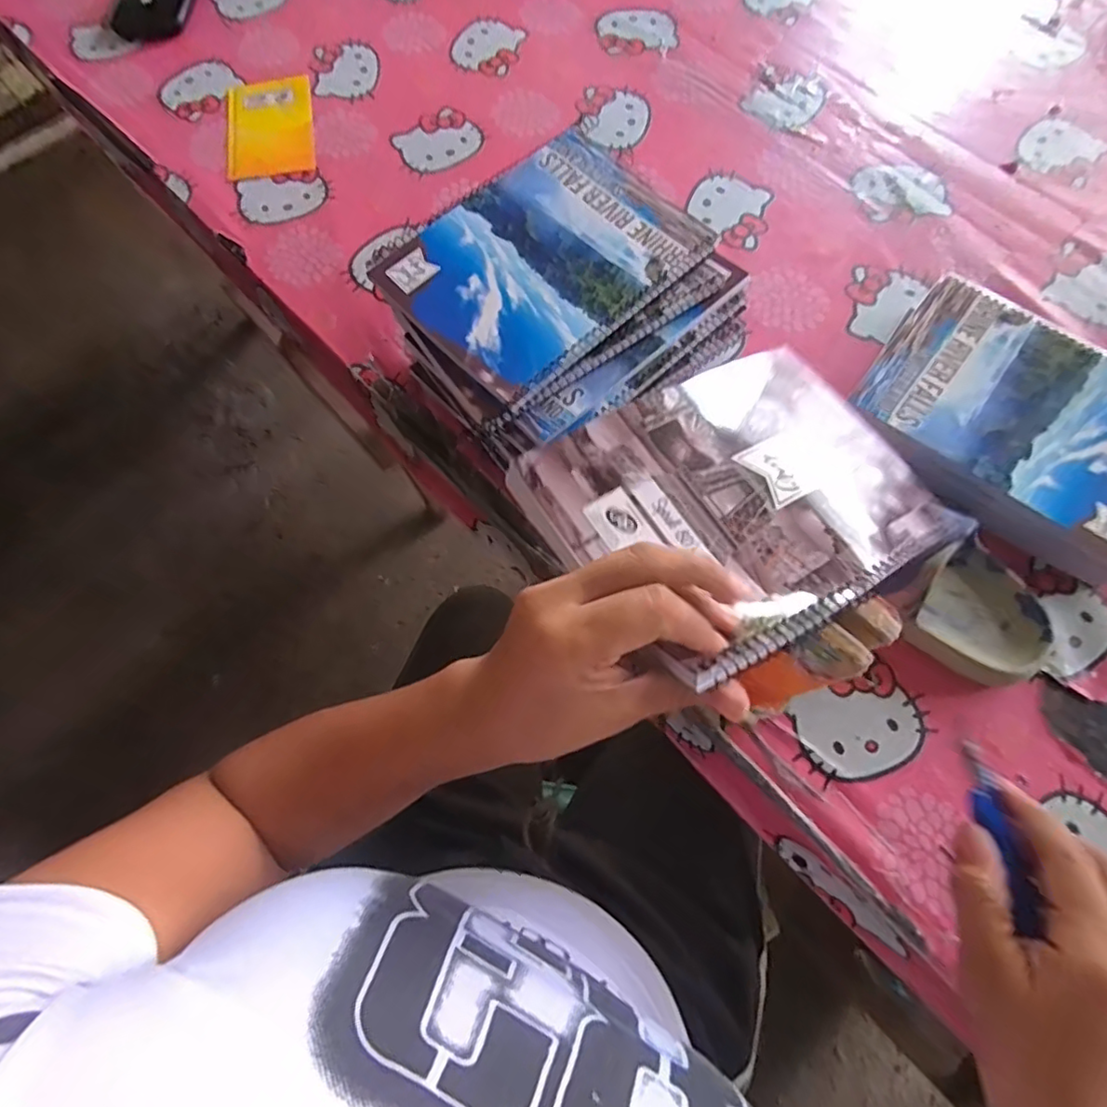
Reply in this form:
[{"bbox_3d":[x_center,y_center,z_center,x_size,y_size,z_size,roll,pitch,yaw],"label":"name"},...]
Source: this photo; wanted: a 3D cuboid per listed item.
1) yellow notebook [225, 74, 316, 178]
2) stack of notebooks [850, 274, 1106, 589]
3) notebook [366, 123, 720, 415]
[{"bbox_3d":[-0.272,-0.406,0.563,0.080,0.007,0.129,-10,70,-3],"label":"yellow notebook"},{"bbox_3d":[0.322,-0.089,0.416,0.205,0.044,0.165,31,74,11],"label":"stack of notebooks"},{"bbox_3d":[-0.004,-0.206,0.405,0.200,0.010,0.148,-43,75,-13],"label":"notebook"}]

